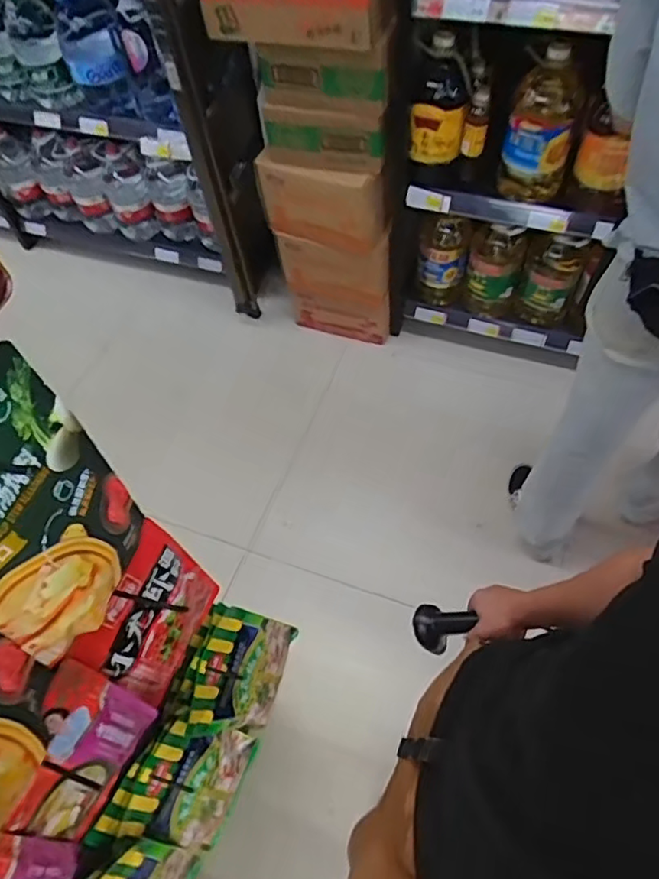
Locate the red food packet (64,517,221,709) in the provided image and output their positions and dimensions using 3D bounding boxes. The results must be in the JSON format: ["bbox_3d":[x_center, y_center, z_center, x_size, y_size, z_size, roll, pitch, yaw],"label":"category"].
[{"bbox_3d":[-0.208,0.217,0.723,0.035,0.226,0.163,16,60,14],"label":"red food packet"}]

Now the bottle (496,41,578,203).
[{"bbox_3d":[0.436,-0.640,1.250,0.130,0.347,0.132,11,59,11],"label":"bottle"}]

